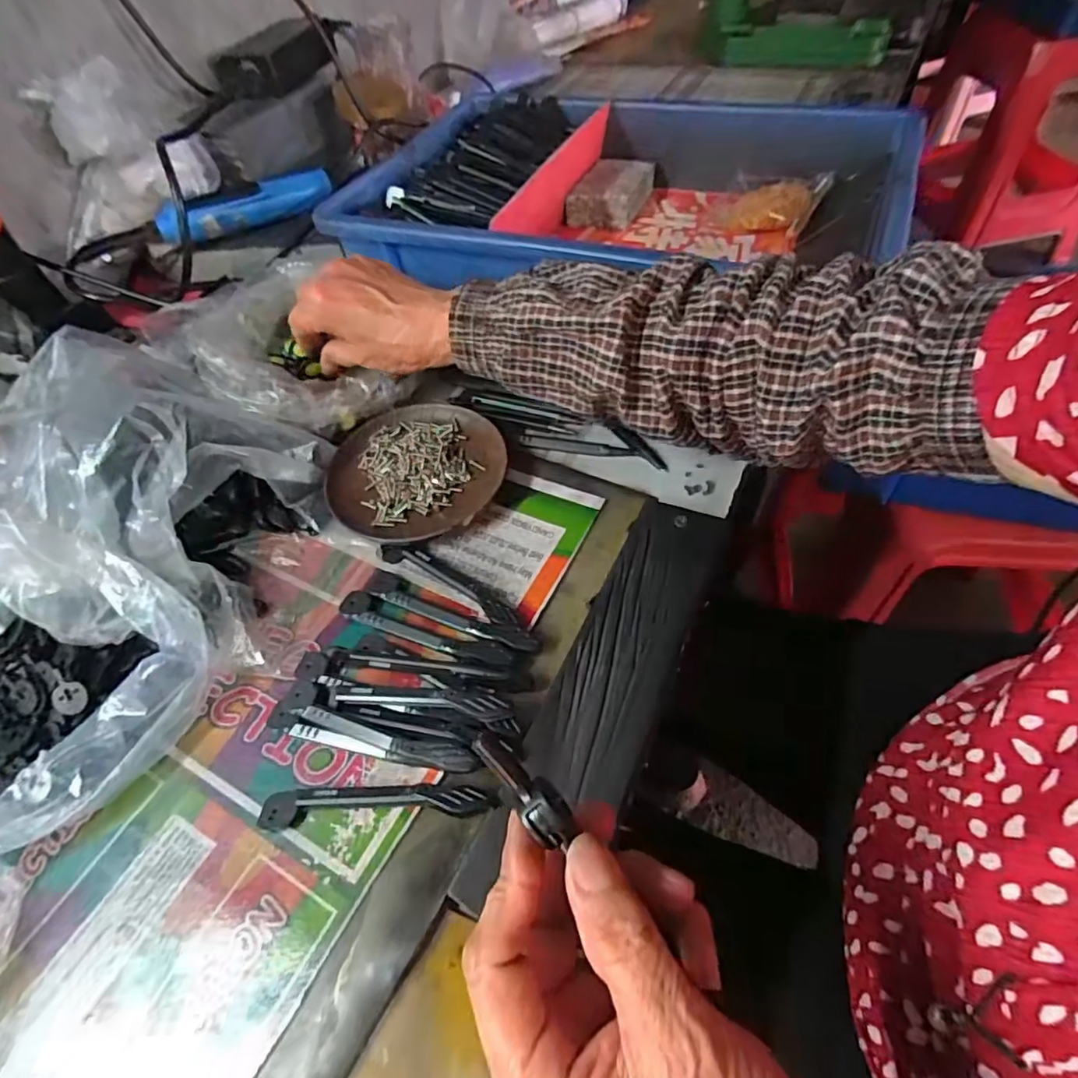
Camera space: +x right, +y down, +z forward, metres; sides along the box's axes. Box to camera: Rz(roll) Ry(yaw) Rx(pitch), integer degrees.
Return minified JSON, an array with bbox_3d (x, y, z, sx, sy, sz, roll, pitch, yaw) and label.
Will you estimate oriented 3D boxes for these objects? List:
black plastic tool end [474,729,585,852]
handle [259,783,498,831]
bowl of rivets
[{"bbox_3d":[-0.005,0.081,0.196,0.042,0.010,0.015,45,66,8],"label":"black plastic tool end"},{"bbox_3d":[-0.072,0.116,0.262,0.107,0.016,0.016,-4,53,4],"label":"handle"},{"bbox_3d":[-0.081,-0.044,0.386,0.117,0.014,0.113,-3,53,5],"label":"bowl of rivets"}]

